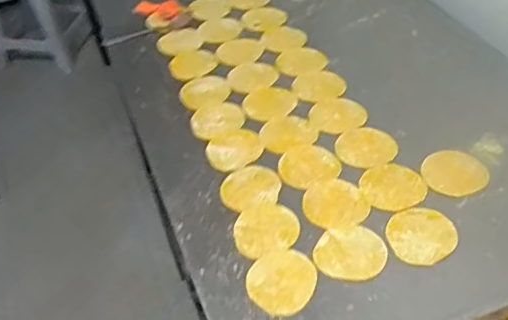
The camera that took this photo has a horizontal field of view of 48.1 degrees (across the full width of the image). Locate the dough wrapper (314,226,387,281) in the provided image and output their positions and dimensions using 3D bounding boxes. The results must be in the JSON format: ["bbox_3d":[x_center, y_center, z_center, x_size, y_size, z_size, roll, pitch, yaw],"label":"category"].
[{"bbox_3d":[0.116,0.112,0.684,0.082,0.004,0.074,-10,46,-4],"label":"dough wrapper"}]

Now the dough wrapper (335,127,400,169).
[{"bbox_3d":[0.162,-0.021,0.814,0.089,0.004,0.081,-3,46,3],"label":"dough wrapper"}]

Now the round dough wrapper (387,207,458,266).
[{"bbox_3d":[0.206,0.091,0.695,0.081,0.004,0.083,-3,46,3],"label":"round dough wrapper"}]

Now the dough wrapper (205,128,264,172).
[{"bbox_3d":[-0.030,-0.018,0.838,0.084,0.004,0.076,-26,49,-19],"label":"dough wrapper"}]

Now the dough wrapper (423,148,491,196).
[{"bbox_3d":[0.268,0.015,0.764,0.084,0.004,0.079,-3,46,3],"label":"dough wrapper"}]

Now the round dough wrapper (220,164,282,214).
[{"bbox_3d":[-0.005,0.036,0.782,0.081,0.007,0.079,-3,46,3],"label":"round dough wrapper"}]

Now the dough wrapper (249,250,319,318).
[{"bbox_3d":[0.033,0.141,0.668,0.078,0.006,0.087,21,51,24],"label":"dough wrapper"}]

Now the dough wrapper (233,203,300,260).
[{"bbox_3d":[0.015,0.086,0.728,0.083,0.006,0.075,-16,46,-10],"label":"dough wrapper"}]

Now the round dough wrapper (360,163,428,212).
[{"bbox_3d":[0.185,0.033,0.757,0.081,0.004,0.081,-3,46,3],"label":"round dough wrapper"}]

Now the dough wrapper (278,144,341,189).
[{"bbox_3d":[0.076,0.007,0.797,0.081,0.004,0.069,-20,55,-11],"label":"dough wrapper"}]

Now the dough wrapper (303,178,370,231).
[{"bbox_3d":[0.106,0.055,0.748,0.080,0.006,0.086,-3,46,3],"label":"dough wrapper"}]

